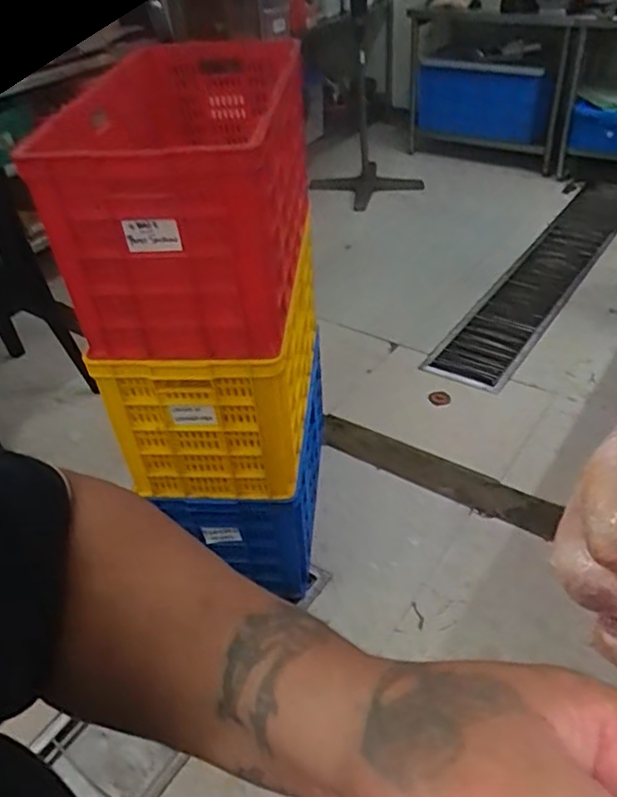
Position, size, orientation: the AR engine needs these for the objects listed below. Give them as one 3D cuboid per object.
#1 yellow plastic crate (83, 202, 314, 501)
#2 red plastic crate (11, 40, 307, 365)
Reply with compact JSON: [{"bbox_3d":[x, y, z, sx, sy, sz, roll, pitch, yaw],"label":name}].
[{"bbox_3d":[-0.185,-0.080,1.408,0.350,0.355,0.510,0,40,6],"label":"yellow plastic crate"},{"bbox_3d":[-0.203,-0.404,1.234,0.338,0.360,0.776,0,40,6],"label":"red plastic crate"}]

